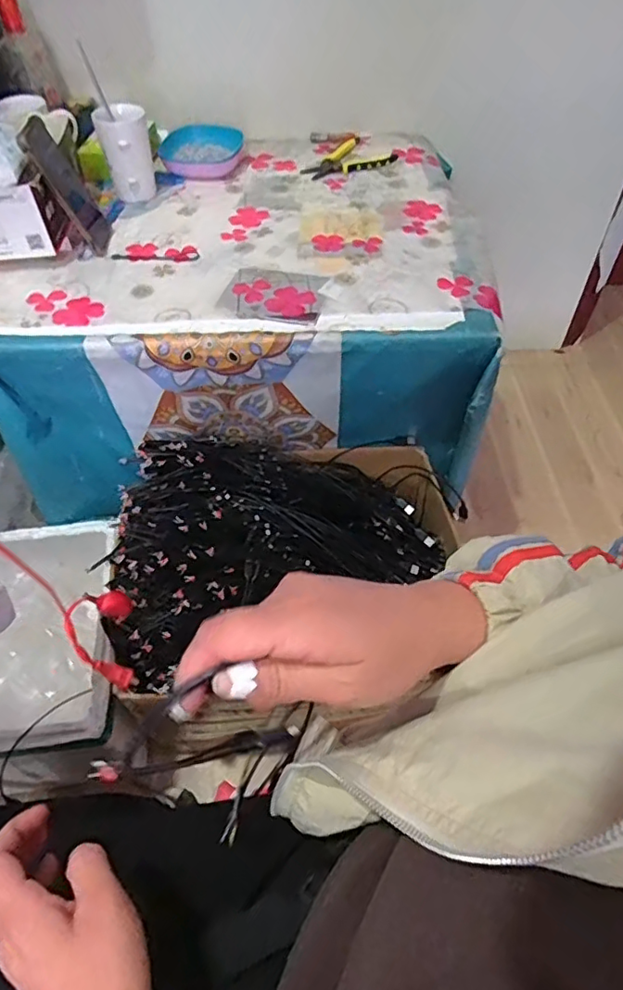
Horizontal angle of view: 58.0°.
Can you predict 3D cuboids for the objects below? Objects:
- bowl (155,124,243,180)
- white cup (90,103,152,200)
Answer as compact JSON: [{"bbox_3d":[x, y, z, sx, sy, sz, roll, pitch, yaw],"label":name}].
[{"bbox_3d":[-0.191,-0.602,0.986,0.148,0.045,0.123,-9,53,-6],"label":"bowl"},{"bbox_3d":[-0.292,-0.546,0.891,0.071,0.134,0.073,0,52,1],"label":"white cup"}]

